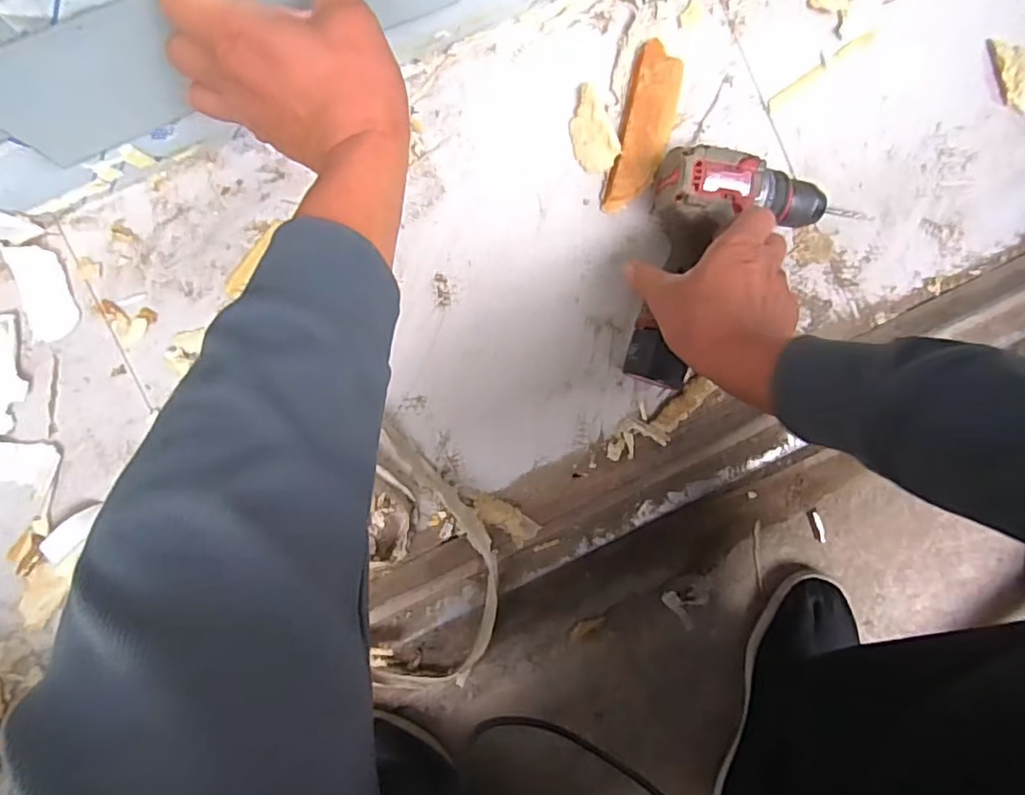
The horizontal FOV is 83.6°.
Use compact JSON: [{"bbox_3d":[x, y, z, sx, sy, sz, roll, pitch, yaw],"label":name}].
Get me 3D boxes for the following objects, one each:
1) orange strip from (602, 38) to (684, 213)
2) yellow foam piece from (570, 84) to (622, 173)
[{"bbox_3d":[0.117,-0.233,0.498,0.045,0.014,0.147,14,89,-4],"label":"orange strip"},{"bbox_3d":[0.069,-0.231,0.494,0.033,0.017,0.070,-15,92,-4],"label":"yellow foam piece"}]

